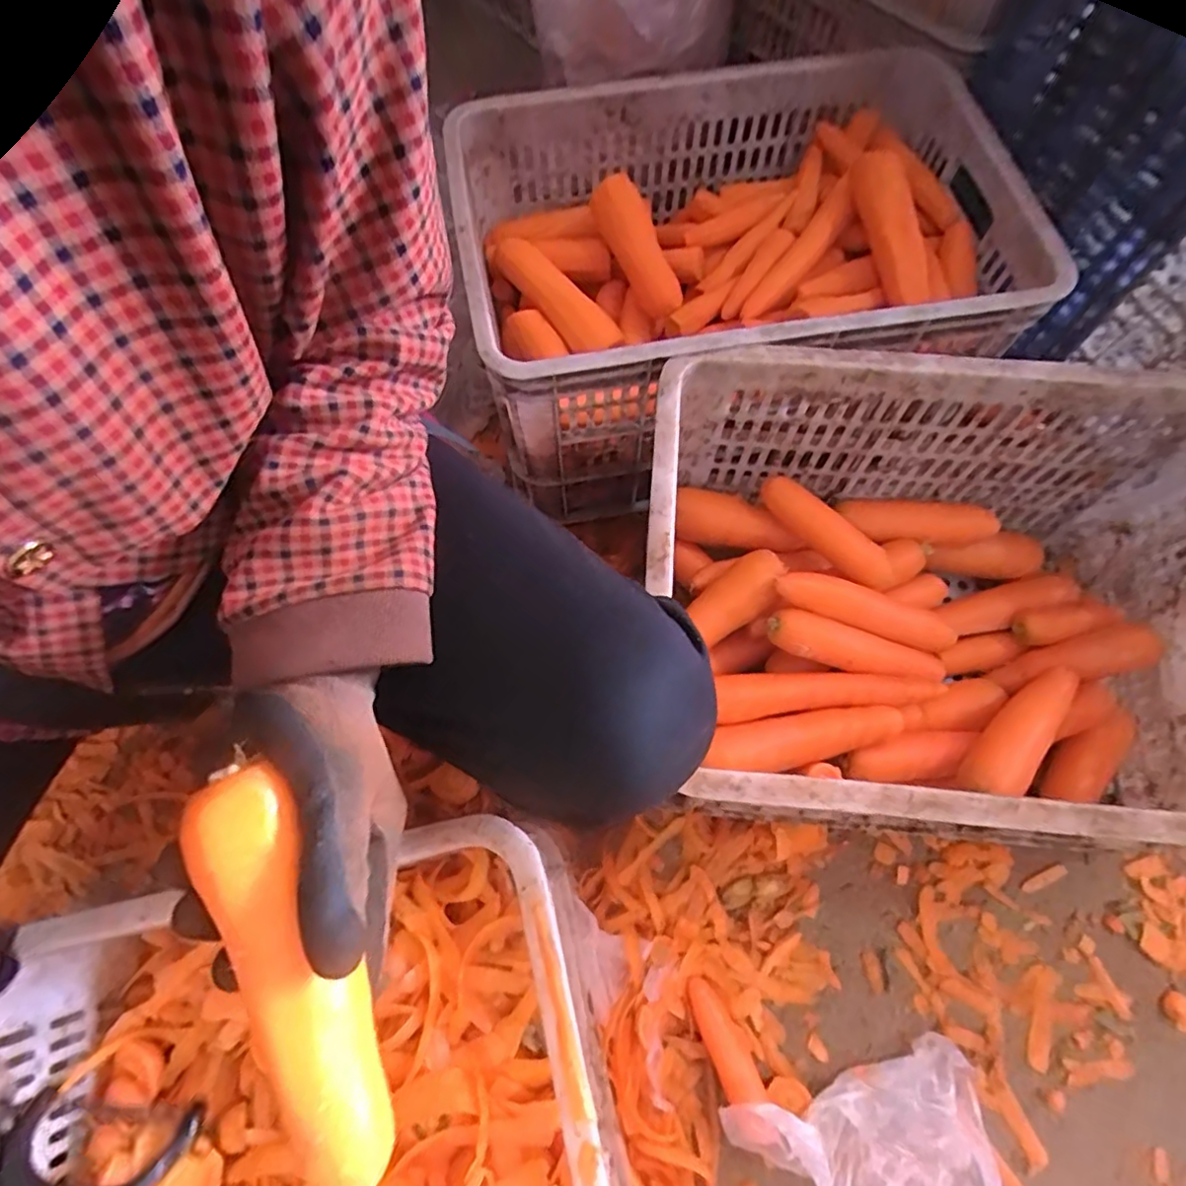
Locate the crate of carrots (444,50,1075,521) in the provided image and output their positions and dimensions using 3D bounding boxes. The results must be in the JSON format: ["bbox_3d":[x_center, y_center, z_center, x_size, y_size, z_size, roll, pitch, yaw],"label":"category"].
[{"bbox_3d":[0.147,-0.342,0.650,0.497,0.179,0.372,-4,69,-1],"label":"crate of carrots"}]

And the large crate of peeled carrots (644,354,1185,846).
[{"bbox_3d":[0.303,0.021,0.551,0.515,0.237,0.346,5,70,3],"label":"large crate of peeled carrots"}]

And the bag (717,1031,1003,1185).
[{"bbox_3d":[0.231,0.480,0.521,0.214,0.048,0.148,-13,70,-4],"label":"bag"}]

